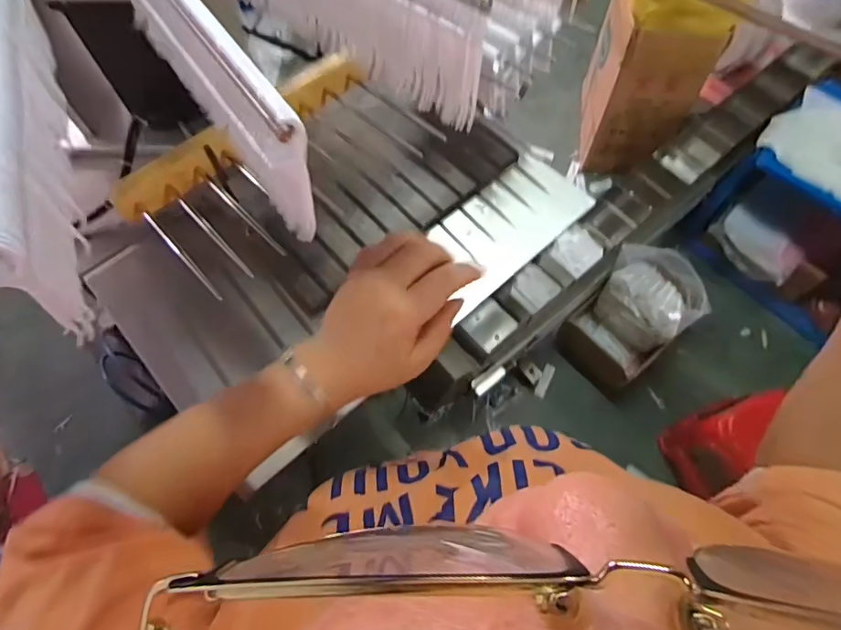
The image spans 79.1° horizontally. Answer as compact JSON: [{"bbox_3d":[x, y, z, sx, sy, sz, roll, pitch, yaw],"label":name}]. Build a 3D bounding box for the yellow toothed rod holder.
[{"bbox_3d":[-0.156,-0.165,0.451,0.248,0.027,0.016,-38,70,-16],"label":"yellow toothed rod holder"}]

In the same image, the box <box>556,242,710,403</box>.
[{"bbox_3d":[0.577,0.013,1.415,0.272,0.323,0.252,-42,72,-17],"label":"box"}]

